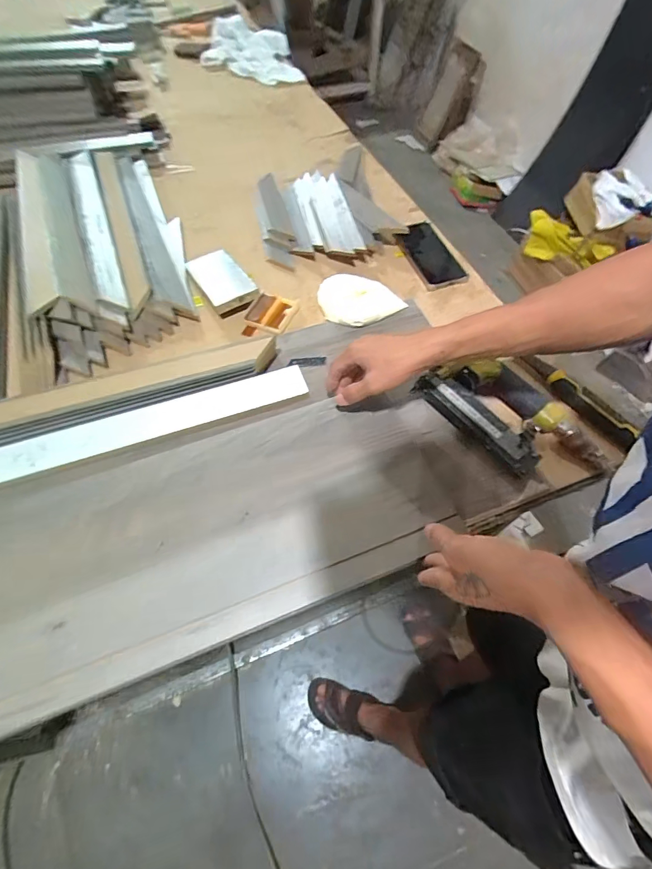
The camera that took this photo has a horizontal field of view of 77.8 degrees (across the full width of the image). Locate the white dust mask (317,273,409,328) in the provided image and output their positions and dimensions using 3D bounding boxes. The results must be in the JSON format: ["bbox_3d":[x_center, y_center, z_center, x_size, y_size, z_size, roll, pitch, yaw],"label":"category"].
[{"bbox_3d":[0.056,-0.218,0.658,0.138,0.025,0.097,7,57,5],"label":"white dust mask"}]

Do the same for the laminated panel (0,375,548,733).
[{"bbox_3d":[-0.096,0.091,0.461,0.619,0.020,0.251,-16,58,-10],"label":"laminated panel"}]

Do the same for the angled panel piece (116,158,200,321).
[{"bbox_3d":[-0.331,-0.393,0.767,0.063,0.048,0.510,-19,58,-12],"label":"angled panel piece"}]

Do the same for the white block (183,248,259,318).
[{"bbox_3d":[-0.177,-0.266,0.691,0.079,0.025,0.157,-26,60,-16],"label":"white block"}]

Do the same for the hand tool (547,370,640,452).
[{"bbox_3d":[0.352,-0.038,0.533,0.033,0.016,0.130,-28,60,-17],"label":"hand tool"}]

